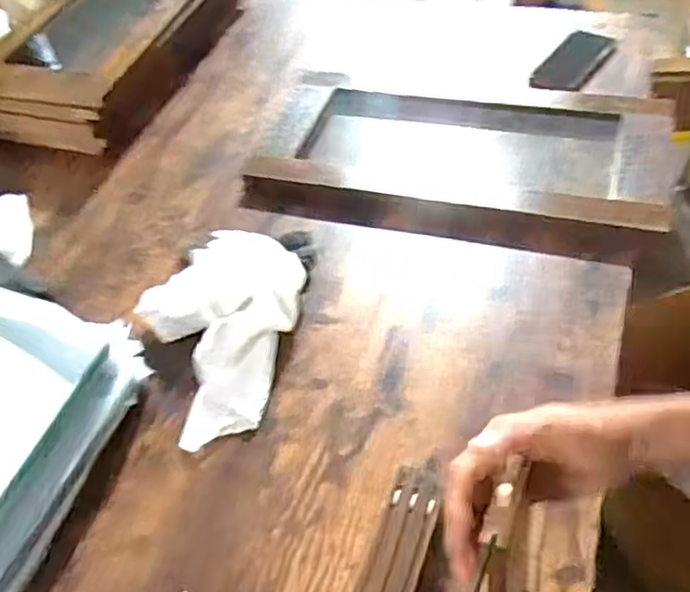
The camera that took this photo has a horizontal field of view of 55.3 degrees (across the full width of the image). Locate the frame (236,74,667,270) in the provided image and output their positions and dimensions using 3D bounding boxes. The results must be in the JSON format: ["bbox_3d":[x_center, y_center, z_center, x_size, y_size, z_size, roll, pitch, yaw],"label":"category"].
[{"bbox_3d":[0.159,-0.205,0.935,0.557,0.044,0.340,10,51,16],"label":"frame"}]

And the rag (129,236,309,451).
[{"bbox_3d":[-0.156,0.031,0.756,0.184,0.062,0.272,10,51,15],"label":"rag"}]

